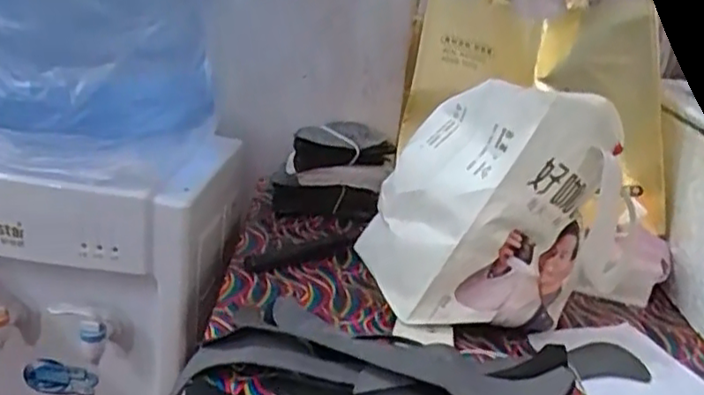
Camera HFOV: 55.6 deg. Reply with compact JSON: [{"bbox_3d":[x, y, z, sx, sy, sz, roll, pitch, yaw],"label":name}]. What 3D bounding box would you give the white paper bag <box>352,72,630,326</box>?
[{"bbox_3d":[0.133,0.017,0.623,0.236,0.217,0.108,10,20,10],"label":"white paper bag"}]

